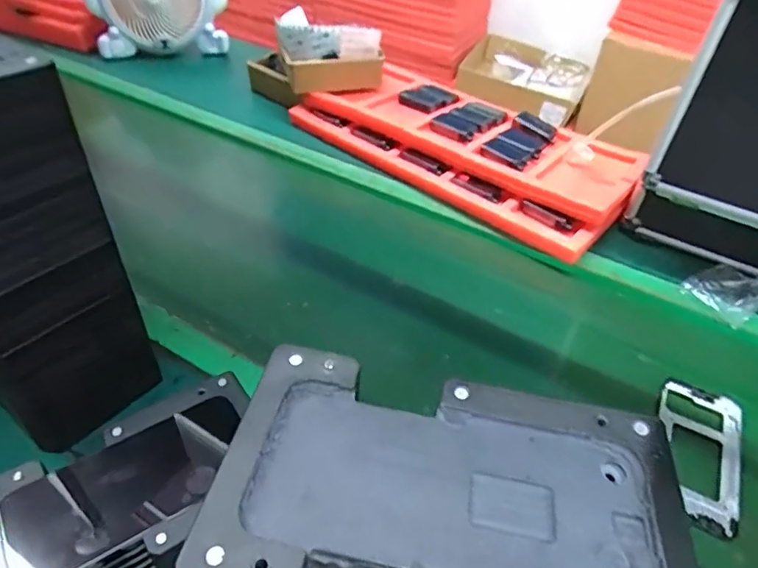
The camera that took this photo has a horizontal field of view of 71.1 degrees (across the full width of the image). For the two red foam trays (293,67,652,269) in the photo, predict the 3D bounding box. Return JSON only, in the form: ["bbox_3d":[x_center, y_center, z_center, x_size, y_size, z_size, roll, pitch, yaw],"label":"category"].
[{"bbox_3d":[0.128,-0.235,0.868,0.555,0.055,0.265,33,49,27],"label":"two red foam trays"}]

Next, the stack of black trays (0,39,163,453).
[{"bbox_3d":[-0.281,-0.028,0.389,0.155,0.285,0.114,30,48,25],"label":"stack of black trays"}]

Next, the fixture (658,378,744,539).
[{"bbox_3d":[0.305,0.157,0.508,0.075,0.005,0.162,23,45,19],"label":"fixture"}]

